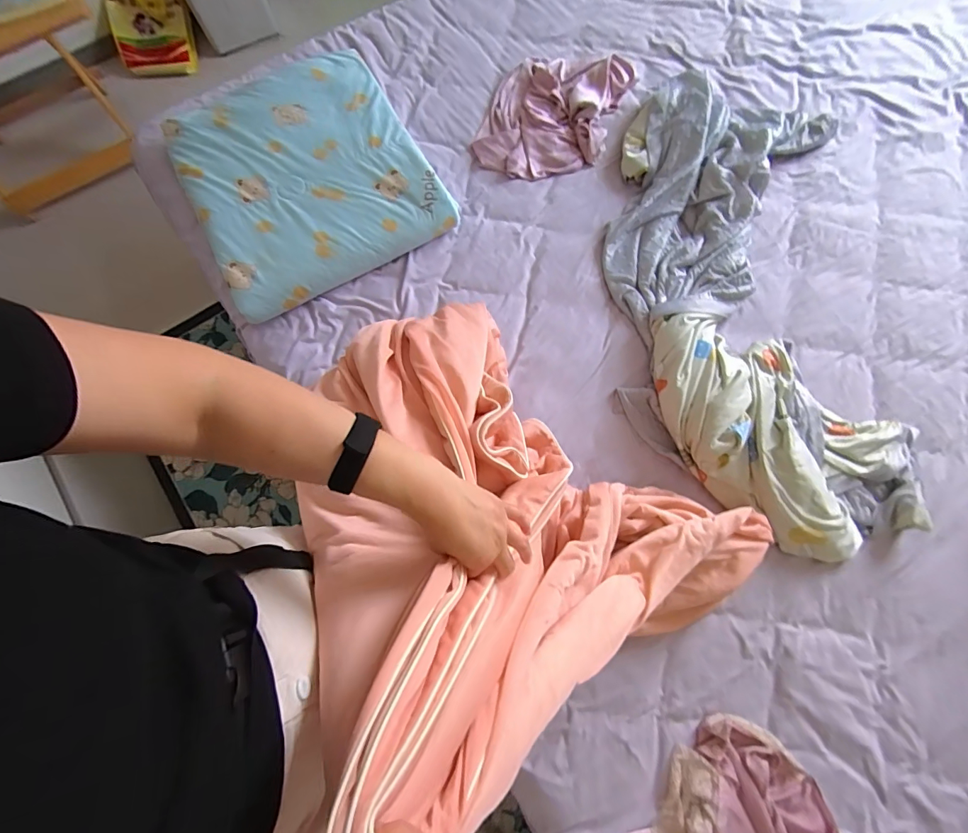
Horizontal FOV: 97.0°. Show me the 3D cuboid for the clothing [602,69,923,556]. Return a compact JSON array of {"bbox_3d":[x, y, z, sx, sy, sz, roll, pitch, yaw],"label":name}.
[{"bbox_3d":[0.506,-0.253,0.831,0.505,0.085,0.997,-1,74,-1],"label":"clothing"}]

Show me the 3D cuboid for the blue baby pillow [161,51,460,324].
[{"bbox_3d":[-0.358,-0.478,0.866,0.454,0.109,0.458,-31,77,-7],"label":"blue baby pillow"}]

